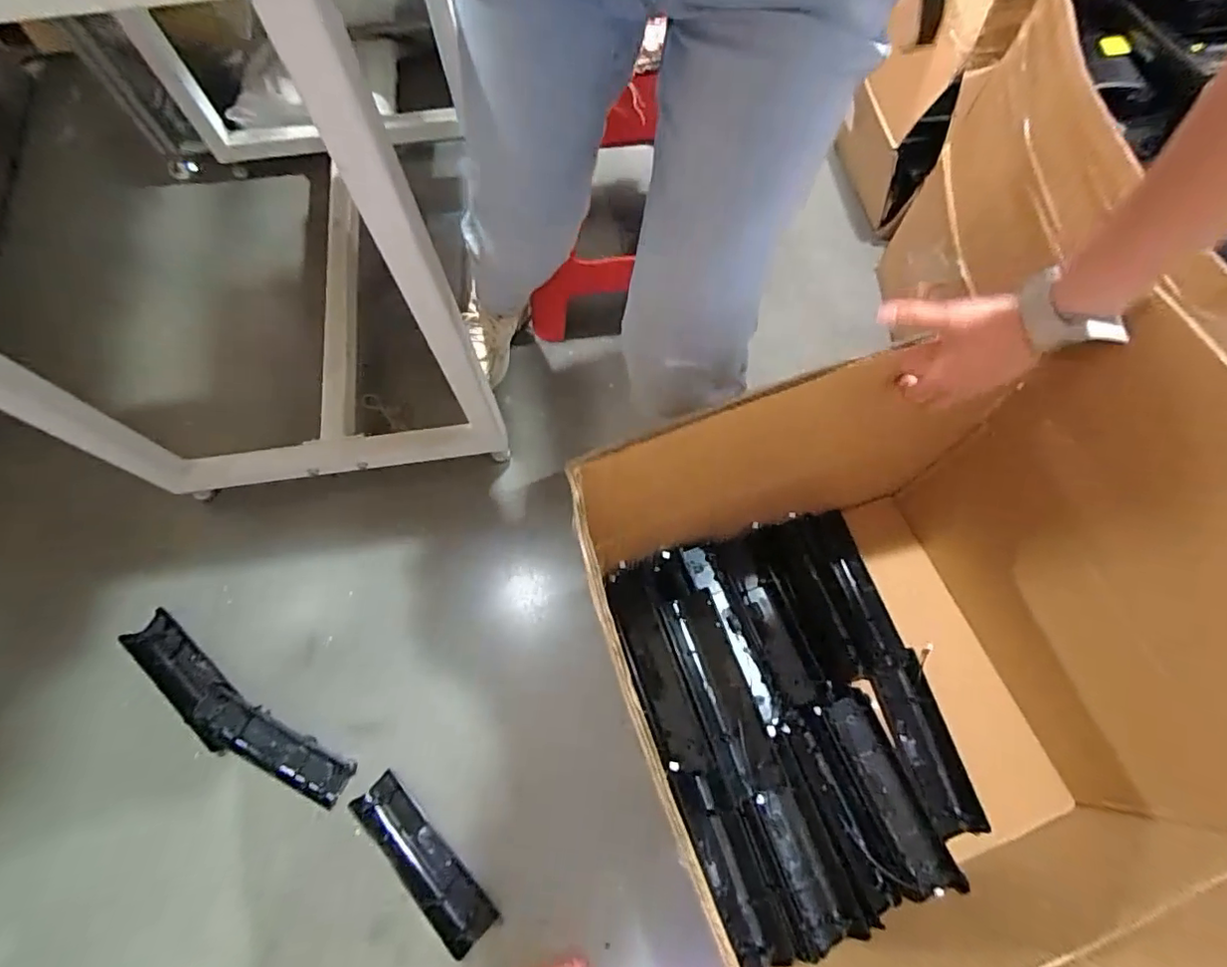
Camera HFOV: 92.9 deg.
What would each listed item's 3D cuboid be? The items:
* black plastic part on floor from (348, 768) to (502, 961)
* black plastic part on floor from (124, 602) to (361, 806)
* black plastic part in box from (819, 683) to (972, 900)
[{"bbox_3d":[-0.265,0.520,0.805,0.248,0.024,0.064,42,73,16],"label":"black plastic part on floor"},{"bbox_3d":[-0.575,0.344,0.876,0.415,0.041,0.083,30,70,12],"label":"black plastic part on floor"},{"bbox_3d":[0.372,0.412,0.792,0.073,0.037,0.257,-18,68,-8],"label":"black plastic part in box"}]

